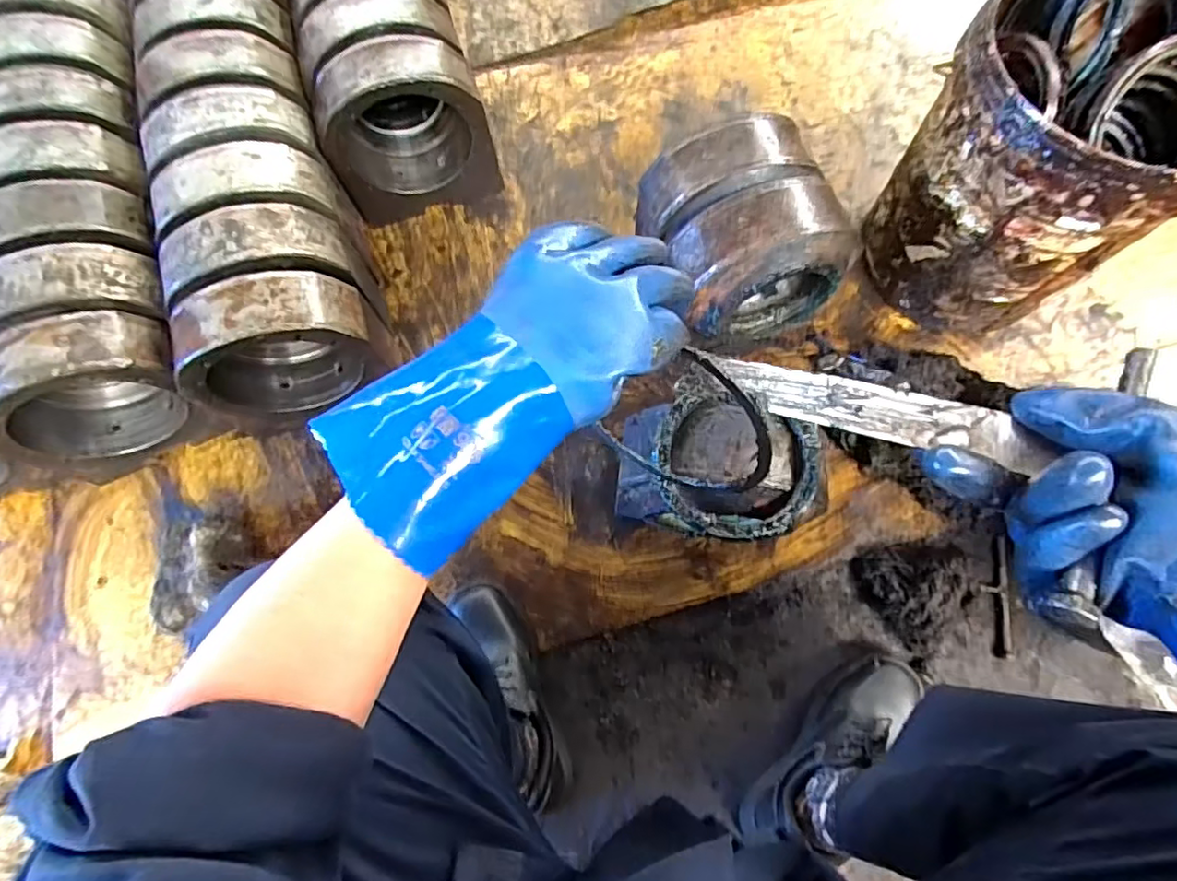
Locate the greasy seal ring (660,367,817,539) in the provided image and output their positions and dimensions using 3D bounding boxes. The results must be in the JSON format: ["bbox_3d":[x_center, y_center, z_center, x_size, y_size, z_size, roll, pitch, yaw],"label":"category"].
[{"bbox_3d":[0.134,0.021,0.554,0.150,0.015,0.138,0,72,1],"label":"greasy seal ring"}]

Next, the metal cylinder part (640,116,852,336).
[{"bbox_3d":[0.183,-0.250,0.729,0.195,0.168,0.209,-20,72,-5],"label":"metal cylinder part"}]

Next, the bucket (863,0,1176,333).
[{"bbox_3d":[0.529,-0.330,0.695,0.279,0.370,0.265,0,72,1],"label":"bucket"}]

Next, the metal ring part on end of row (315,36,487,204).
[{"bbox_3d":[-0.249,-0.425,0.830,0.205,0.219,0.095,-22,75,-5],"label":"metal ring part on end of row"}]

